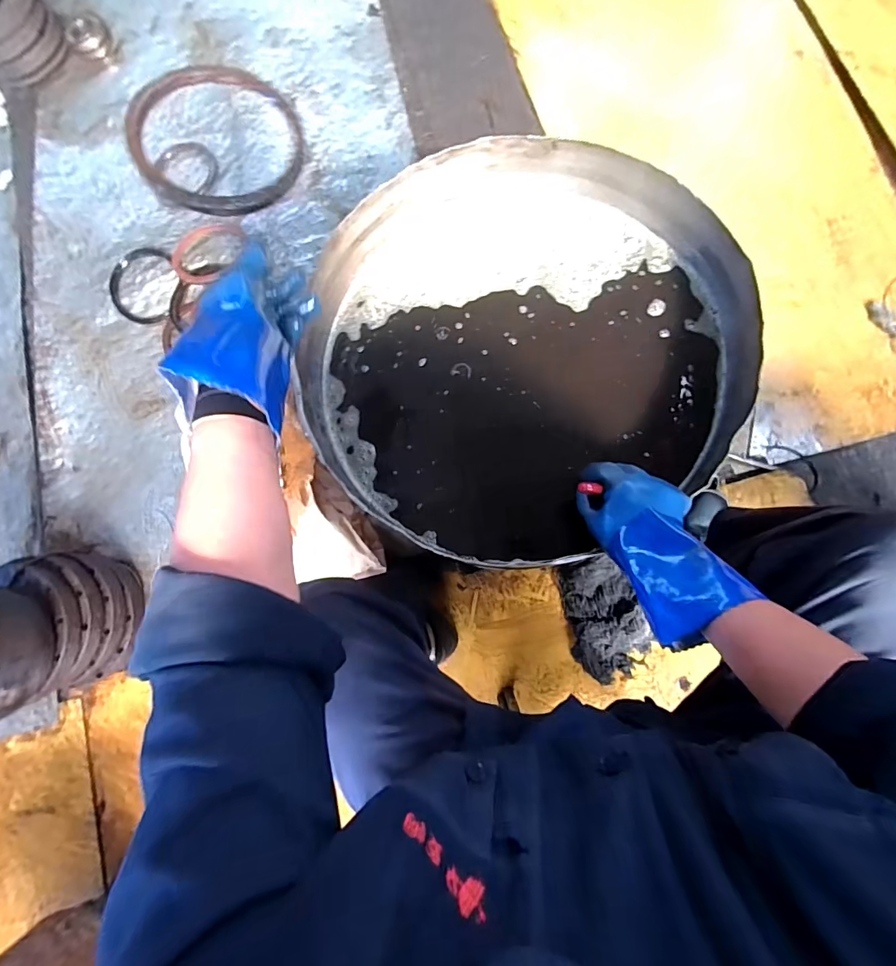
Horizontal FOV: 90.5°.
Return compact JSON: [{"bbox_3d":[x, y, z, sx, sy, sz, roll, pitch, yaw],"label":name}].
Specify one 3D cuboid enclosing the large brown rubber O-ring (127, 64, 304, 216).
[{"bbox_3d":[-0.238,-0.376,0.486,0.146,0.024,0.199,41,67,-14],"label":"large brown rubber O-ring"}]

